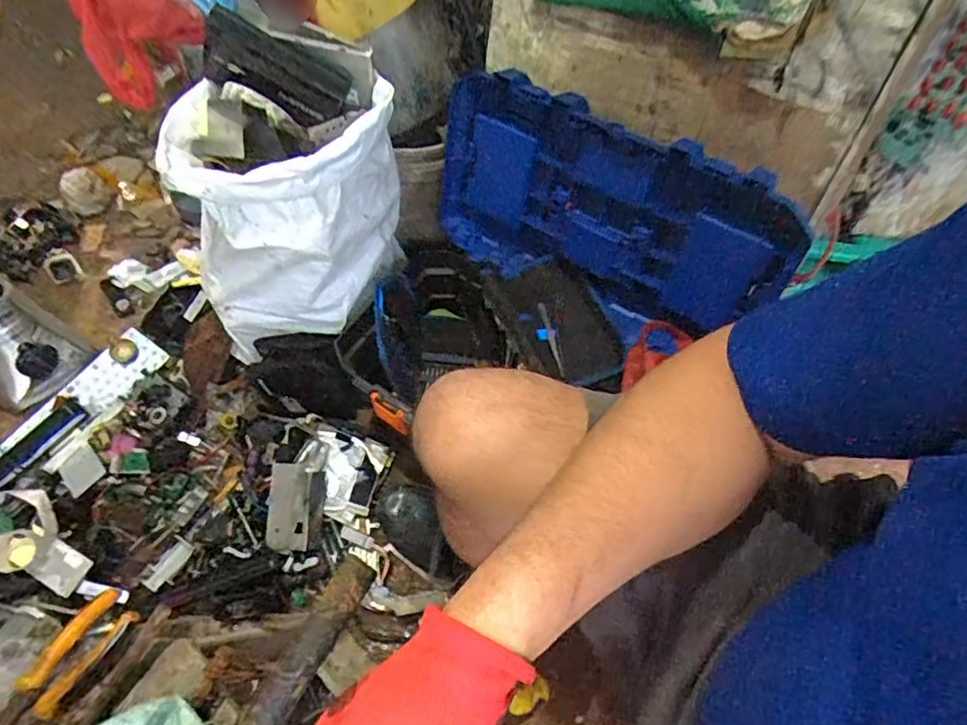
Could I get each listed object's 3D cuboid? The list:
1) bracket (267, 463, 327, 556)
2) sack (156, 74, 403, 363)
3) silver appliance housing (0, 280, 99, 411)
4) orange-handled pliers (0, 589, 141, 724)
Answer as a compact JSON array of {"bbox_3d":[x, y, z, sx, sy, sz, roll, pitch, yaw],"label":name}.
[{"bbox_3d":[-0.283,0.217,0.870,0.077,0.033,0.121,6,80,10],"label":"bracket"},{"bbox_3d":[-0.257,-0.198,0.786,0.281,0.290,0.219,-3,61,1],"label":"sack"},{"bbox_3d":[-0.793,-0.027,0.969,0.145,0.157,0.161,31,67,18],"label":"silver appliance housing"},{"bbox_3d":[-0.364,0.268,0.484,0.045,0.031,0.163,35,68,20],"label":"orange-handled pliers"}]

